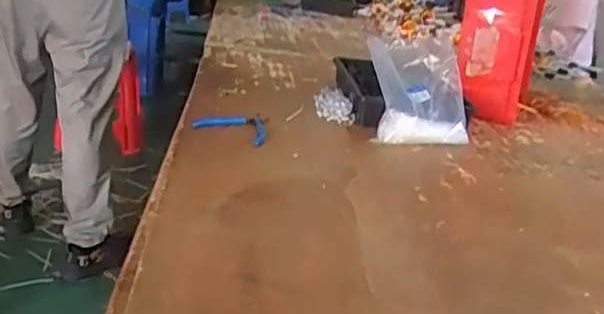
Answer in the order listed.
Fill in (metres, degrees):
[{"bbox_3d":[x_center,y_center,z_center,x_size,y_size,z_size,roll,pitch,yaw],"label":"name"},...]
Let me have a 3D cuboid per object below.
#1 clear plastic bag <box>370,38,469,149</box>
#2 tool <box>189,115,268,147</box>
[{"bbox_3d":[0.228,-0.128,1.224,0.198,0.172,0.159,3,20,-11],"label":"clear plastic bag"},{"bbox_3d":[-0.129,-0.055,1.129,0.130,0.014,0.121,7,20,-1],"label":"tool"}]

